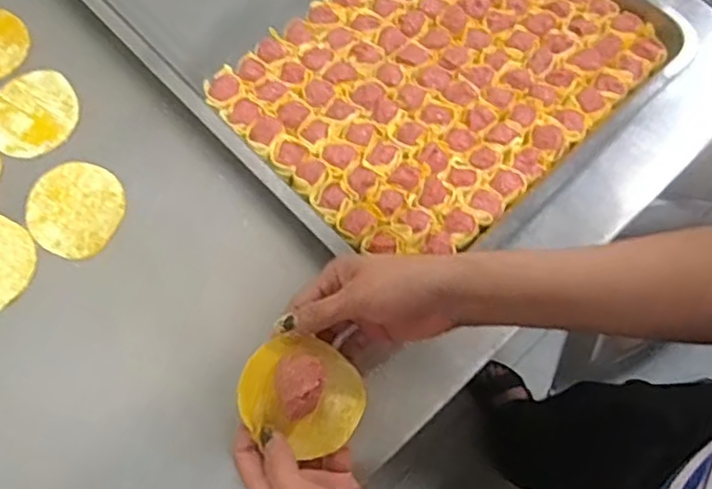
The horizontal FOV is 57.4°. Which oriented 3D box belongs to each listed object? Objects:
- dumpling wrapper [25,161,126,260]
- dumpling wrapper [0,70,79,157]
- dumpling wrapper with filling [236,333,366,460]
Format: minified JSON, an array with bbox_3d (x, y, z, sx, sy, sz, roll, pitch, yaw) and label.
[{"bbox_3d":[-0.248,-0.032,0.574,0.083,0.004,0.084,1,70,-4],"label":"dumpling wrapper"},{"bbox_3d":[-0.300,-0.121,0.602,0.082,0.004,0.084,1,69,-2],"label":"dumpling wrapper"},{"bbox_3d":[-0.033,0.095,0.424,0.077,0.038,0.069,22,69,5],"label":"dumpling wrapper with filling"}]

